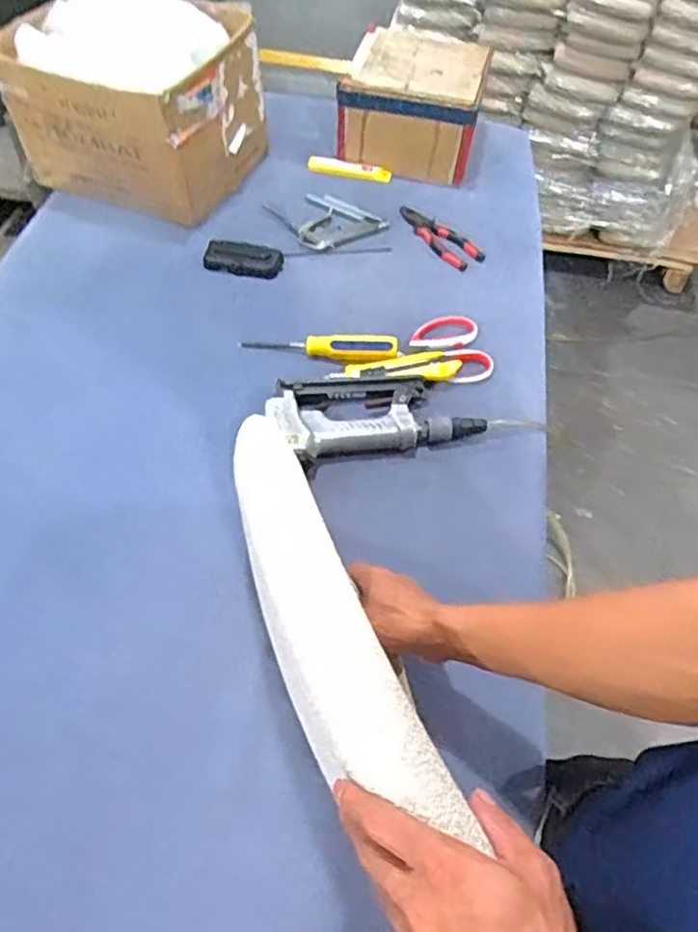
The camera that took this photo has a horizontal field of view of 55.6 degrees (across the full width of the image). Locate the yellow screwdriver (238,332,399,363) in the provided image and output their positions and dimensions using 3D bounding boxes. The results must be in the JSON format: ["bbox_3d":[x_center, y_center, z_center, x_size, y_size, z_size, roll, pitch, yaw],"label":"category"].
[{"bbox_3d":[-0.038,-0.155,0.834,0.196,0.028,0.033,5,54,0],"label":"yellow screwdriver"}]

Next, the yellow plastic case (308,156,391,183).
[{"bbox_3d":[0.000,-0.482,1.074,0.135,0.016,0.023,15,55,8],"label":"yellow plastic case"}]

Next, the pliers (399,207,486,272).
[{"bbox_3d":[0.133,-0.344,0.992,0.054,0.012,0.155,-32,61,-23],"label":"pliers"}]

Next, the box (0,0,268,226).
[{"bbox_3d":[-0.309,-0.531,0.964,0.313,0.212,0.240,15,55,8],"label":"box"}]

